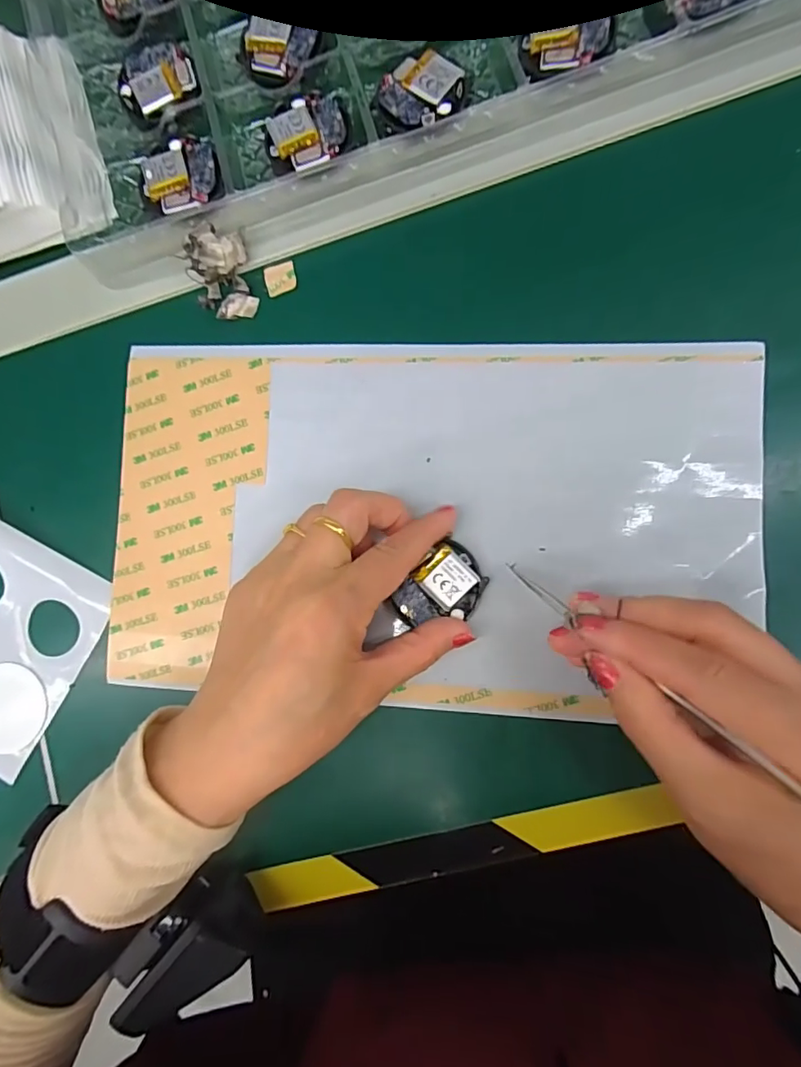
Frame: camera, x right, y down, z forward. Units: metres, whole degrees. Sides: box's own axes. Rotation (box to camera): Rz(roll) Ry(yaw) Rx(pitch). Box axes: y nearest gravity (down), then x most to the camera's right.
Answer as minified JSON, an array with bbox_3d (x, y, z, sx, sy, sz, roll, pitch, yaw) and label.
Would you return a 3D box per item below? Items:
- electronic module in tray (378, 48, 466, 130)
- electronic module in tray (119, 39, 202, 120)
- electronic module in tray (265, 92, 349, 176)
[{"bbox_3d":[0.009,-0.210,0.242,0.037,0.008,0.036,-42,85,3],"label":"electronic module in tray"},{"bbox_3d":[-0.124,-0.233,0.259,0.038,0.005,0.037,-25,86,5],"label":"electronic module in tray"},{"bbox_3d":[-0.046,-0.195,0.247,0.041,0.007,0.037,-22,86,5],"label":"electronic module in tray"}]

